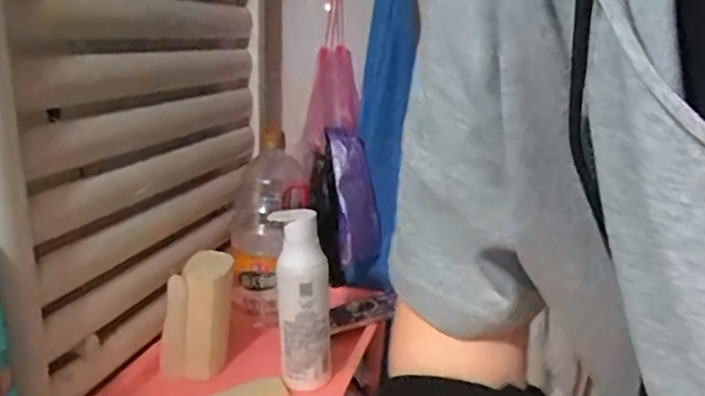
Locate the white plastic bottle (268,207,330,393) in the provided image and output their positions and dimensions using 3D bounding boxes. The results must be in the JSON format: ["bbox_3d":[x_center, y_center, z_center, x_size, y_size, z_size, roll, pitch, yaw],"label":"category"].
[{"bbox_3d":[-0.063,0.128,0.747,0.067,0.217,0.056,13,19,30],"label":"white plastic bottle"}]

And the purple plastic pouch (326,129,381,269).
[{"bbox_3d":[0.001,-0.006,1.021,0.086,0.237,0.034,-5,-7,-27],"label":"purple plastic pouch"}]

